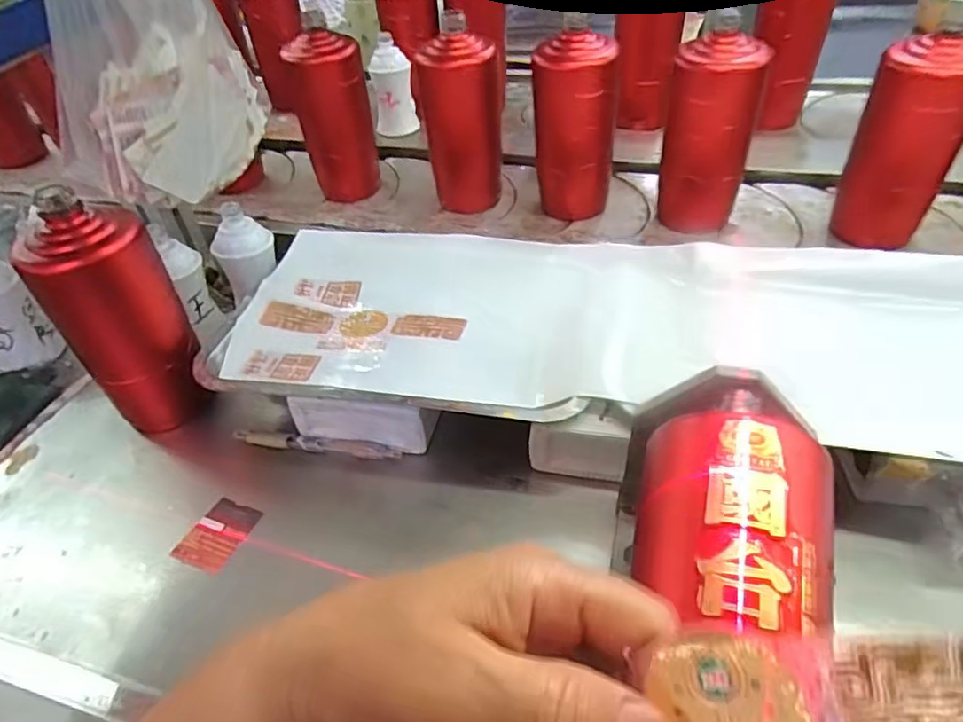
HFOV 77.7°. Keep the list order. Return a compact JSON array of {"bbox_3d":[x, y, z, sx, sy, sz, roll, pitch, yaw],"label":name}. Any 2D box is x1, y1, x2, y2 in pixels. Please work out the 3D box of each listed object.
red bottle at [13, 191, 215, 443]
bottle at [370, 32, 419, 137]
[{"bbox_3d":[-0.270,-0.032,0.457,0.070,0.175,0.074,4,45,8],"label":"red bottle"},{"bbox_3d":[-0.119,-0.360,0.799,0.059,0.119,0.049,-8,45,-1],"label":"bottle"}]

